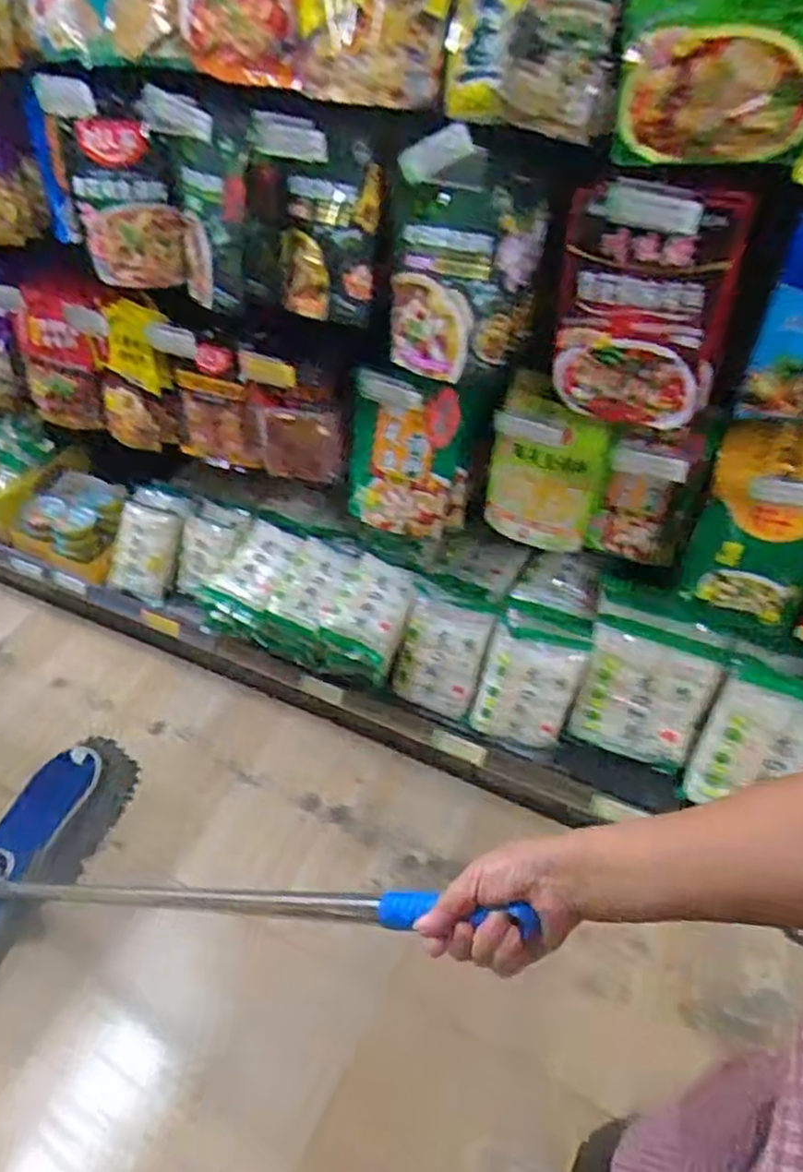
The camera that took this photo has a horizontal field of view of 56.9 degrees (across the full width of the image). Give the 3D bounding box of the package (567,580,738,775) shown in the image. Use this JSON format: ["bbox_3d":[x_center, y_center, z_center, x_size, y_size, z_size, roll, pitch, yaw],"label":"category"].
[{"bbox_3d":[0.448,0.164,1.352,0.229,0.262,0.160,18,46,18],"label":"package"}]

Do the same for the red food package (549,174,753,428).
[{"bbox_3d":[0.299,-0.350,0.934,0.201,0.287,0.043,18,46,17],"label":"red food package"}]

